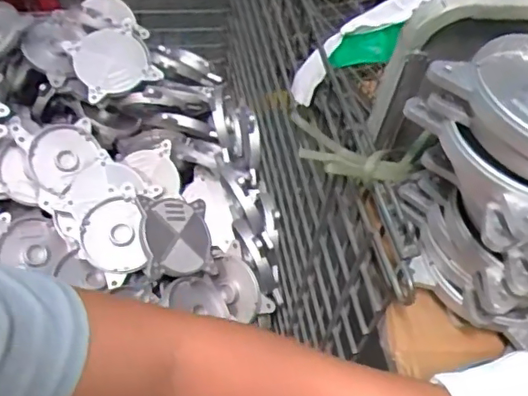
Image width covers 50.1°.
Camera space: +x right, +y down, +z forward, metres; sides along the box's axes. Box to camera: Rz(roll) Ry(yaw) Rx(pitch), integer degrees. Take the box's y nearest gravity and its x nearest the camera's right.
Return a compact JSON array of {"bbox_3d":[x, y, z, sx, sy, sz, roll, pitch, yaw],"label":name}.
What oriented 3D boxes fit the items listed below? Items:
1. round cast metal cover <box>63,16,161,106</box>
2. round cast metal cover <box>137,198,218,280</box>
[{"bbox_3d":[-0.285,-0.261,1.071,0.146,0.047,0.140,-29,77,-9],"label":"round cast metal cover"},{"bbox_3d":[-0.150,0.069,1.002,0.132,0.029,0.139,1,69,-45],"label":"round cast metal cover"}]

